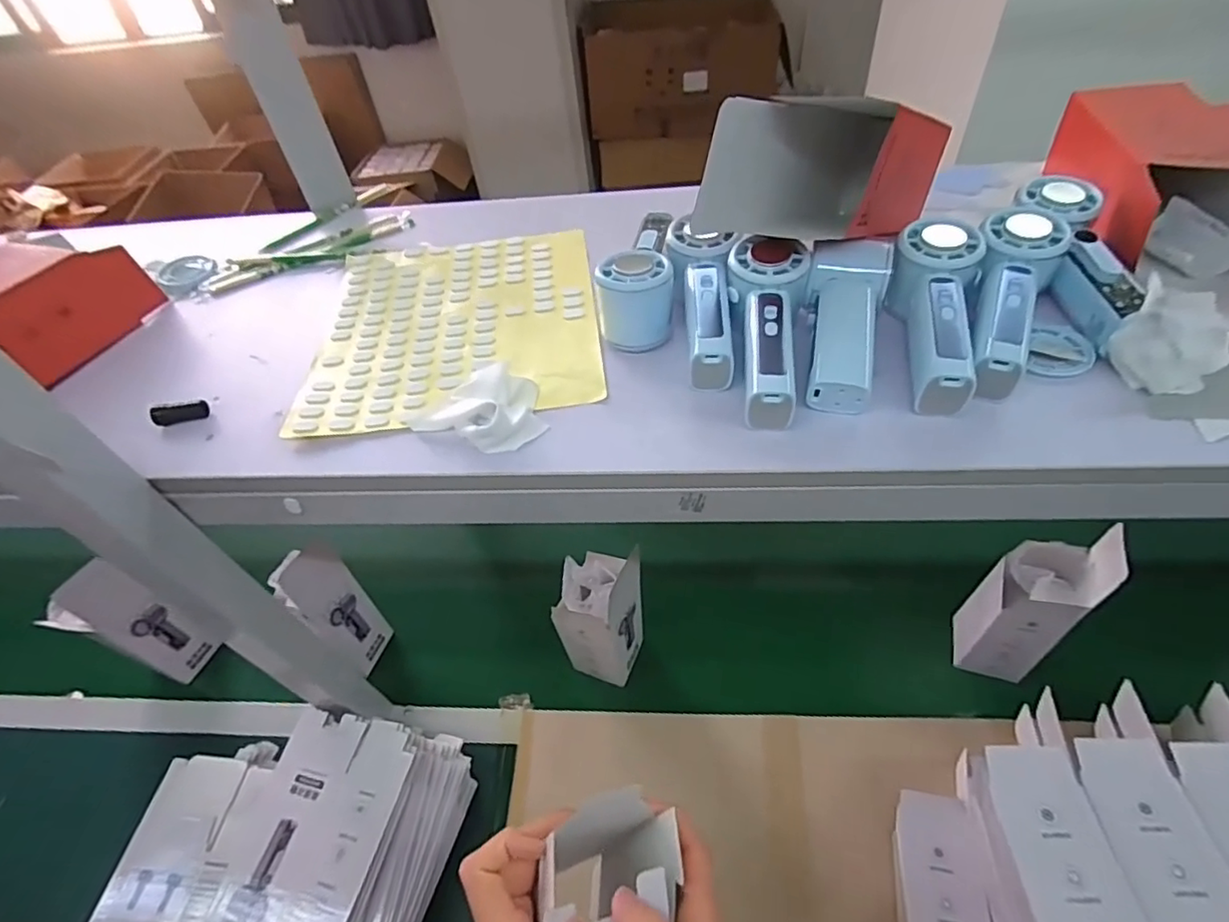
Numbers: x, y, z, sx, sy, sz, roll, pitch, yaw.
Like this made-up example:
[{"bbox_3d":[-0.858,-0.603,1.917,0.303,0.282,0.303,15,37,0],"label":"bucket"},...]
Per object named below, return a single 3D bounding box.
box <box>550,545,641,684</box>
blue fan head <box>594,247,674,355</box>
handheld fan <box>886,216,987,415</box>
[{"bbox_3d":[-0.017,0.190,0.709,0.081,0.212,0.080,16,53,19],"label":"box"},{"bbox_3d":[0.017,-0.121,0.457,0.056,0.063,0.044,-6,49,1],"label":"blue fan head"},{"bbox_3d":[0.229,-0.100,0.424,0.056,0.052,0.159,7,63,12],"label":"handheld fan"}]

